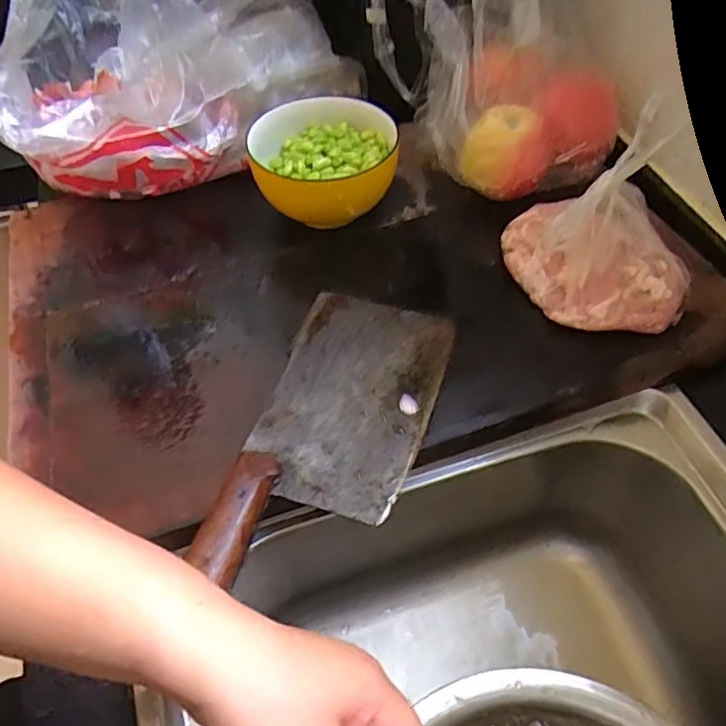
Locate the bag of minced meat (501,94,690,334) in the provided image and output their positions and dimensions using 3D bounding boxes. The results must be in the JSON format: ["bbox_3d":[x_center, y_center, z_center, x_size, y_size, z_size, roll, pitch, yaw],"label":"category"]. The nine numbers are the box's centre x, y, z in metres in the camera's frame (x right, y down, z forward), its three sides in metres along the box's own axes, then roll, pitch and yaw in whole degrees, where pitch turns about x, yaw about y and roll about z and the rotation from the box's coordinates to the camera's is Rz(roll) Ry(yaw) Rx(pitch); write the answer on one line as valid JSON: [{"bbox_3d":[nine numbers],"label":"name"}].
[{"bbox_3d":[0.189,-0.103,0.458,0.147,0.103,0.118,14,55,12],"label":"bag of minced meat"}]

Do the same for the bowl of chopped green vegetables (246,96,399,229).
[{"bbox_3d":[-0.033,-0.173,0.544,0.125,0.083,0.123,-1,53,1],"label":"bowl of chopped green vegetables"}]

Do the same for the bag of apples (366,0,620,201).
[{"bbox_3d":[0.139,-0.293,0.563,0.187,0.153,0.235,-19,55,-12],"label":"bag of apples"}]

